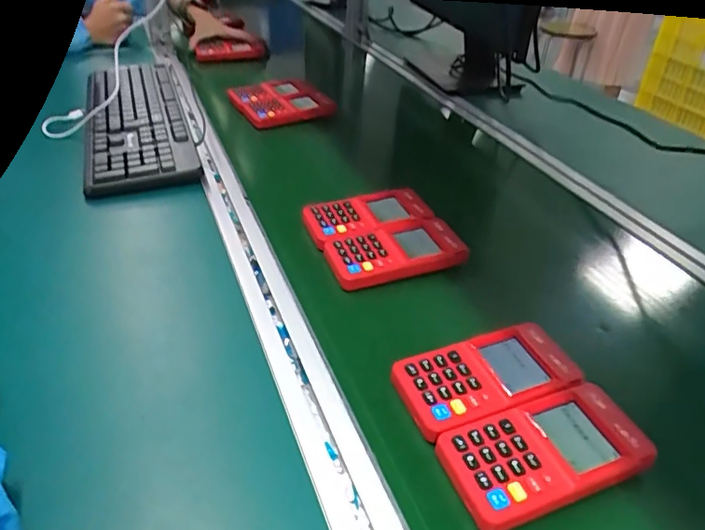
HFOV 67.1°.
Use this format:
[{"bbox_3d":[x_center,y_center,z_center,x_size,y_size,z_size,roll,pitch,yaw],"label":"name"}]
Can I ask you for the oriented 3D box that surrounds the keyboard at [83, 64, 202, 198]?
[{"bbox_3d":[-0.323,-0.216,0.793,0.137,0.031,0.416,-11,40,-17],"label":"keyboard"}]

